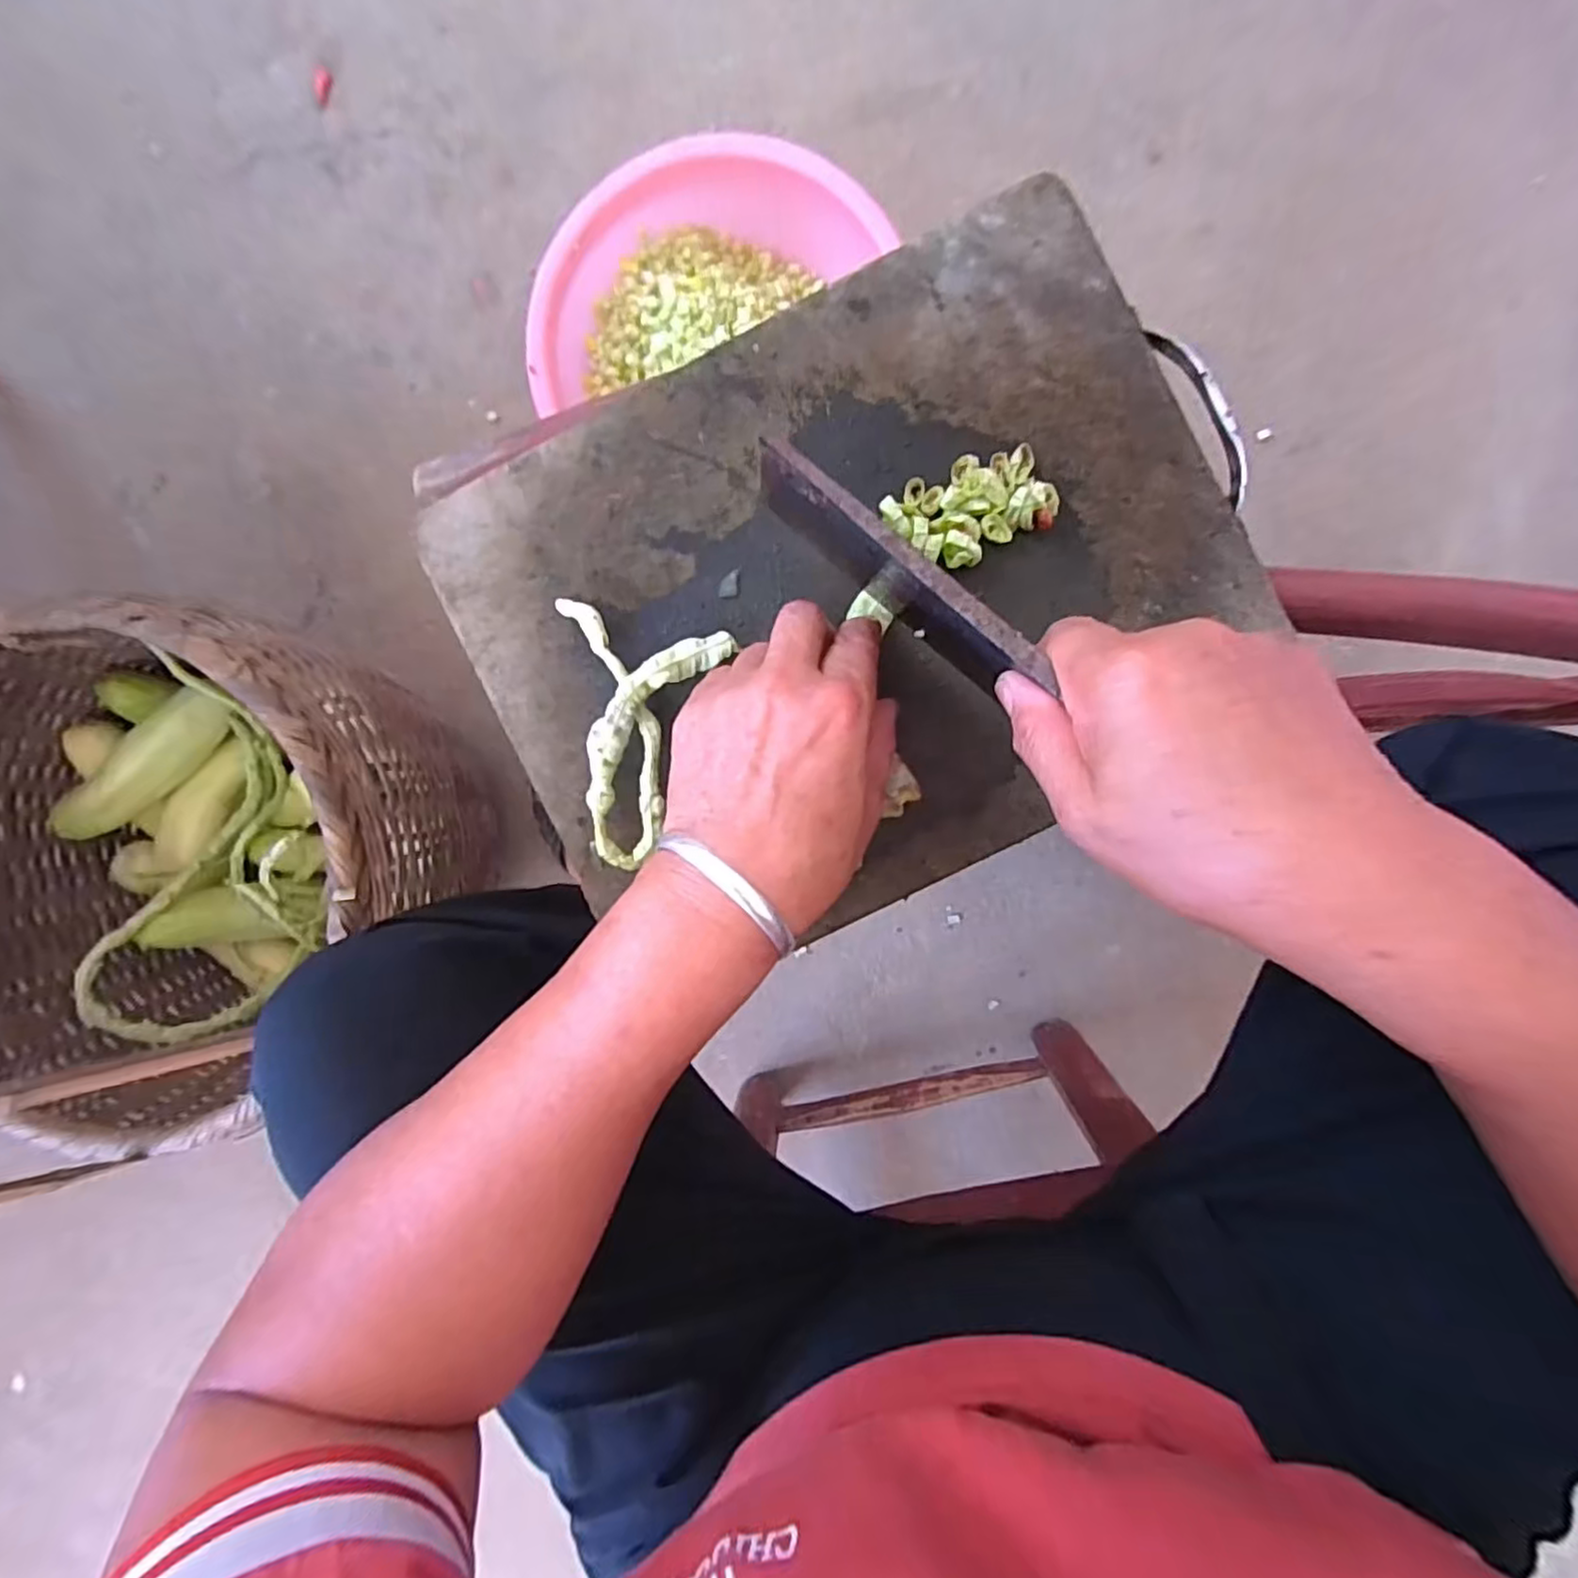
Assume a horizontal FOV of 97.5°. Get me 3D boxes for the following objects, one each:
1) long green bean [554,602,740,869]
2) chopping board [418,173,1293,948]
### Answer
[{"bbox_3d":[-0.078,-0.023,0.326,0.081,0.022,0.118,10,93,3],"label":"long green bean"},{"bbox_3d":[0.029,-0.089,0.336,0.354,0.029,0.273,-26,93,7],"label":"chopping board"}]

